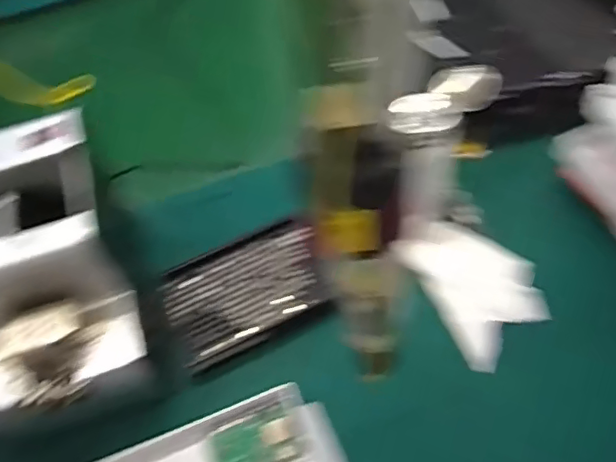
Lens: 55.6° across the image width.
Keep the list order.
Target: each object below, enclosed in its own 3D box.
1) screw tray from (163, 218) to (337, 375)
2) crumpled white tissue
[{"bbox_3d":[-0.050,0.048,0.484,0.132,0.017,0.087,-24,60,-12],"label":"screw tray"},{"bbox_3d":[0.135,0.038,0.468,0.087,0.022,0.118,-28,61,-14],"label":"crumpled white tissue"}]

